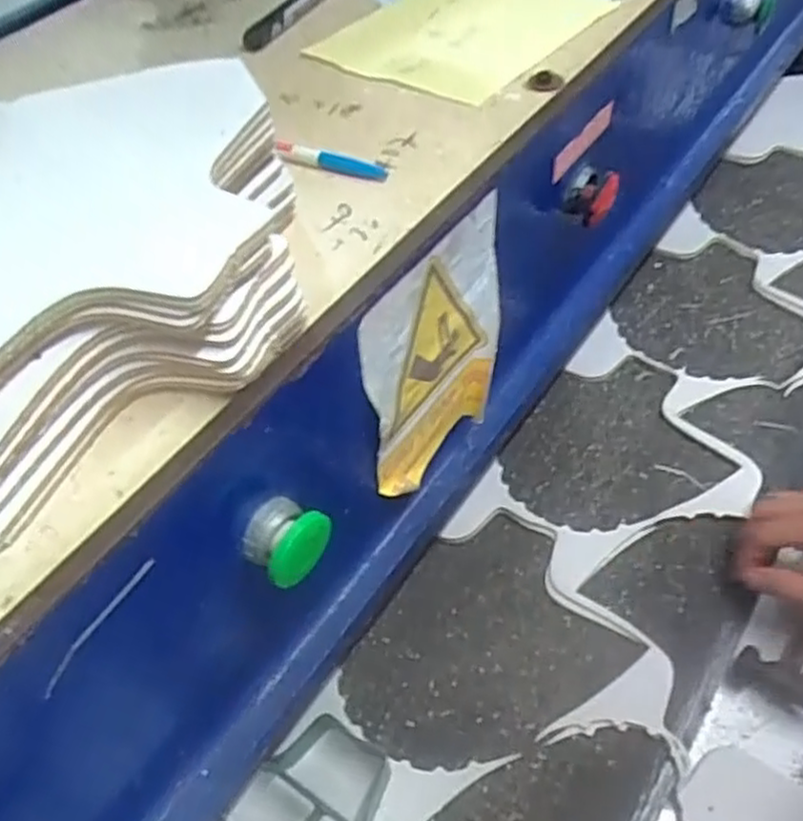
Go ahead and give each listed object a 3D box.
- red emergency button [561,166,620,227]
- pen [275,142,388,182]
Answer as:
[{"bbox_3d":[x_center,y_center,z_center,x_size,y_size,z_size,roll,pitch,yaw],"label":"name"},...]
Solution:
[{"bbox_3d":[0.133,-0.149,0.521,0.025,0.033,0.039,32,60,28],"label":"red emergency button"},{"bbox_3d":[-0.041,-0.146,0.438,0.071,0.010,0.011,15,53,17],"label":"pen"}]

